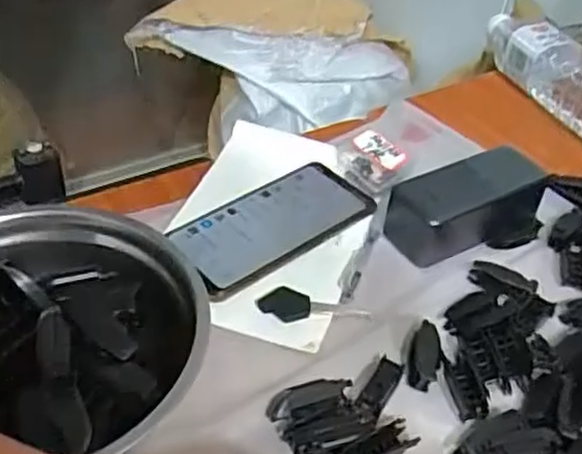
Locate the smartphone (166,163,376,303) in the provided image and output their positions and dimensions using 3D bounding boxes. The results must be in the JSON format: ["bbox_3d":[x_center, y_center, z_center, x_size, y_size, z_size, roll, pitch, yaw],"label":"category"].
[{"bbox_3d":[-0.010,-0.004,0.547,0.161,0.007,0.079,-25,53,-28],"label":"smartphone"}]

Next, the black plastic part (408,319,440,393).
[{"bbox_3d":[0.090,0.084,0.460,0.019,0.006,0.049,10,41,7],"label":"black plastic part"}]

